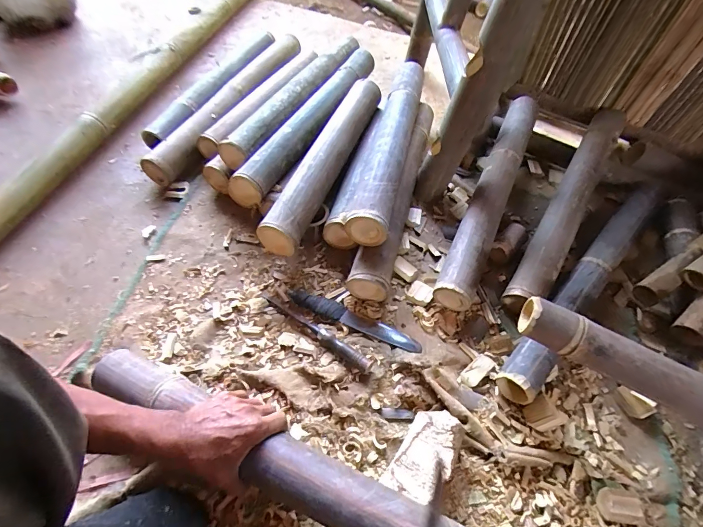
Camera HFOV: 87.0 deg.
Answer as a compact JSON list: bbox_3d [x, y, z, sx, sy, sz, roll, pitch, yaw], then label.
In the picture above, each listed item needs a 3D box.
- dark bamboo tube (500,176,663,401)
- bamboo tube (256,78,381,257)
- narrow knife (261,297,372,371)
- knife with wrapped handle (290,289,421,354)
[{"bbox_3d":[0.478,0.017,0.729,0.071,0.075,0.634,40,62,22],"label":"dark bamboo tube"},{"bbox_3d":[-0.056,-0.234,0.833,0.085,0.092,0.520,18,56,9],"label":"bamboo tube"},{"bbox_3d":[-0.064,0.119,0.673,0.234,0.018,0.024,34,60,19],"label":"narrow knife"},{"bbox_3d":[0.004,0.102,0.692,0.263,0.021,0.038,20,56,11],"label":"knife with wrapped handle"}]

